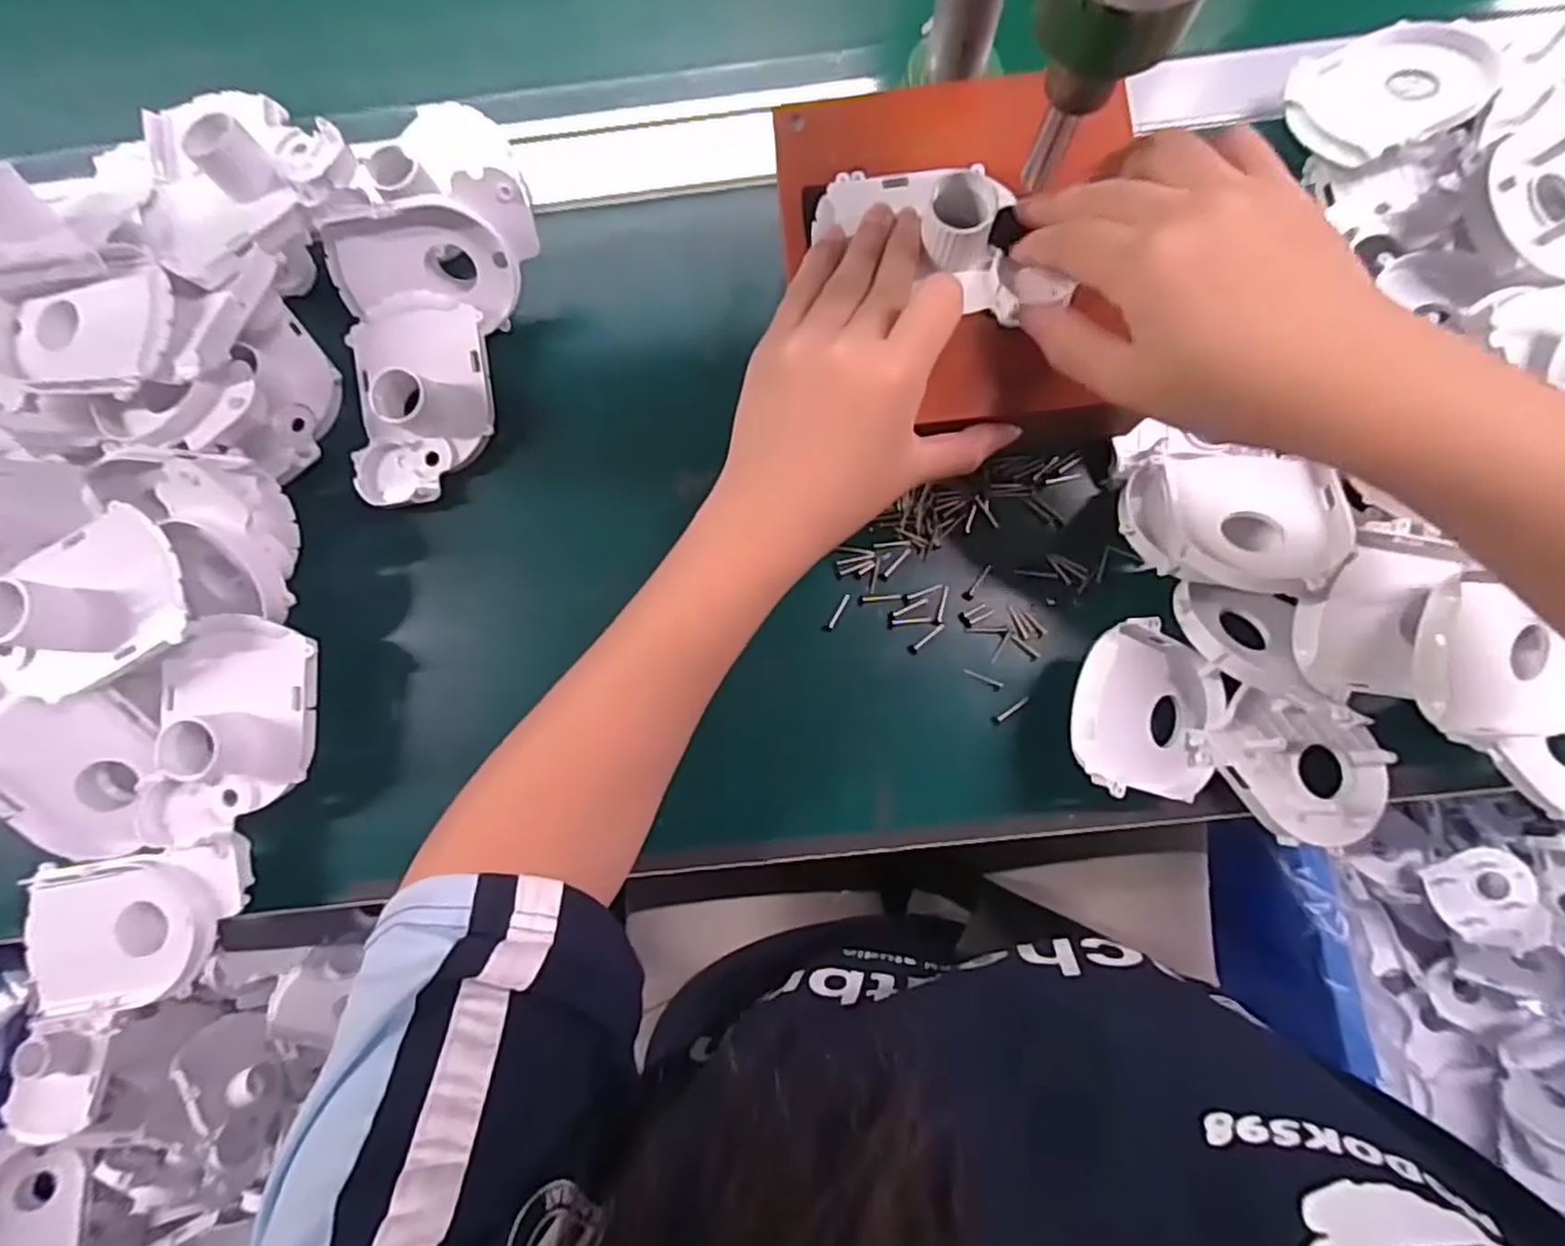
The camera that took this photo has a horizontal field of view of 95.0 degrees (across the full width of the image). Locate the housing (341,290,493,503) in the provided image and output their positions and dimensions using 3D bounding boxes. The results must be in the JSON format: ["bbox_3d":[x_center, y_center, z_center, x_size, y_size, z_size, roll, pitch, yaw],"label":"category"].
[{"bbox_3d":[-0.182,-0.111,0.357,0.067,0.033,0.098,-6,83,1],"label":"housing"}]

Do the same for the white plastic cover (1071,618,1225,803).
[{"bbox_3d":[0.161,0.041,0.317,0.072,0.046,0.071,17,84,4],"label":"white plastic cover"}]

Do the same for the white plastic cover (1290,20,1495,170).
[{"bbox_3d":[0.301,-0.263,0.356,0.079,0.020,0.071,-33,64,2],"label":"white plastic cover"}]

